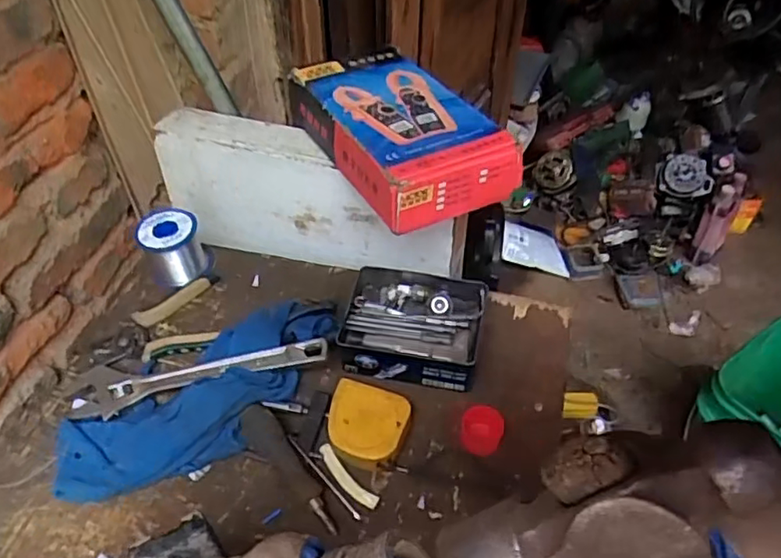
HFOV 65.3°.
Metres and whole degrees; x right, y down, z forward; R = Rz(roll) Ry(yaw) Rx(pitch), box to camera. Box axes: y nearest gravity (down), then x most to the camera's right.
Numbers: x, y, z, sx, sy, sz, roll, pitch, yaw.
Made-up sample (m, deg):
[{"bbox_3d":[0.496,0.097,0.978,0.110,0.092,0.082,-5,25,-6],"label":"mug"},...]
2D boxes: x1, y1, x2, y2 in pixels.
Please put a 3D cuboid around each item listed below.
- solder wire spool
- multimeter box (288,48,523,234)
[{"bbox_3d":[-0.232,-0.030,0.658,0.066,0.073,0.056,-18,49,-15],"label":"solder wire spool"},{"bbox_3d":[0.007,-0.144,0.592,0.129,0.063,0.217,-24,50,-20],"label":"multimeter box"}]

